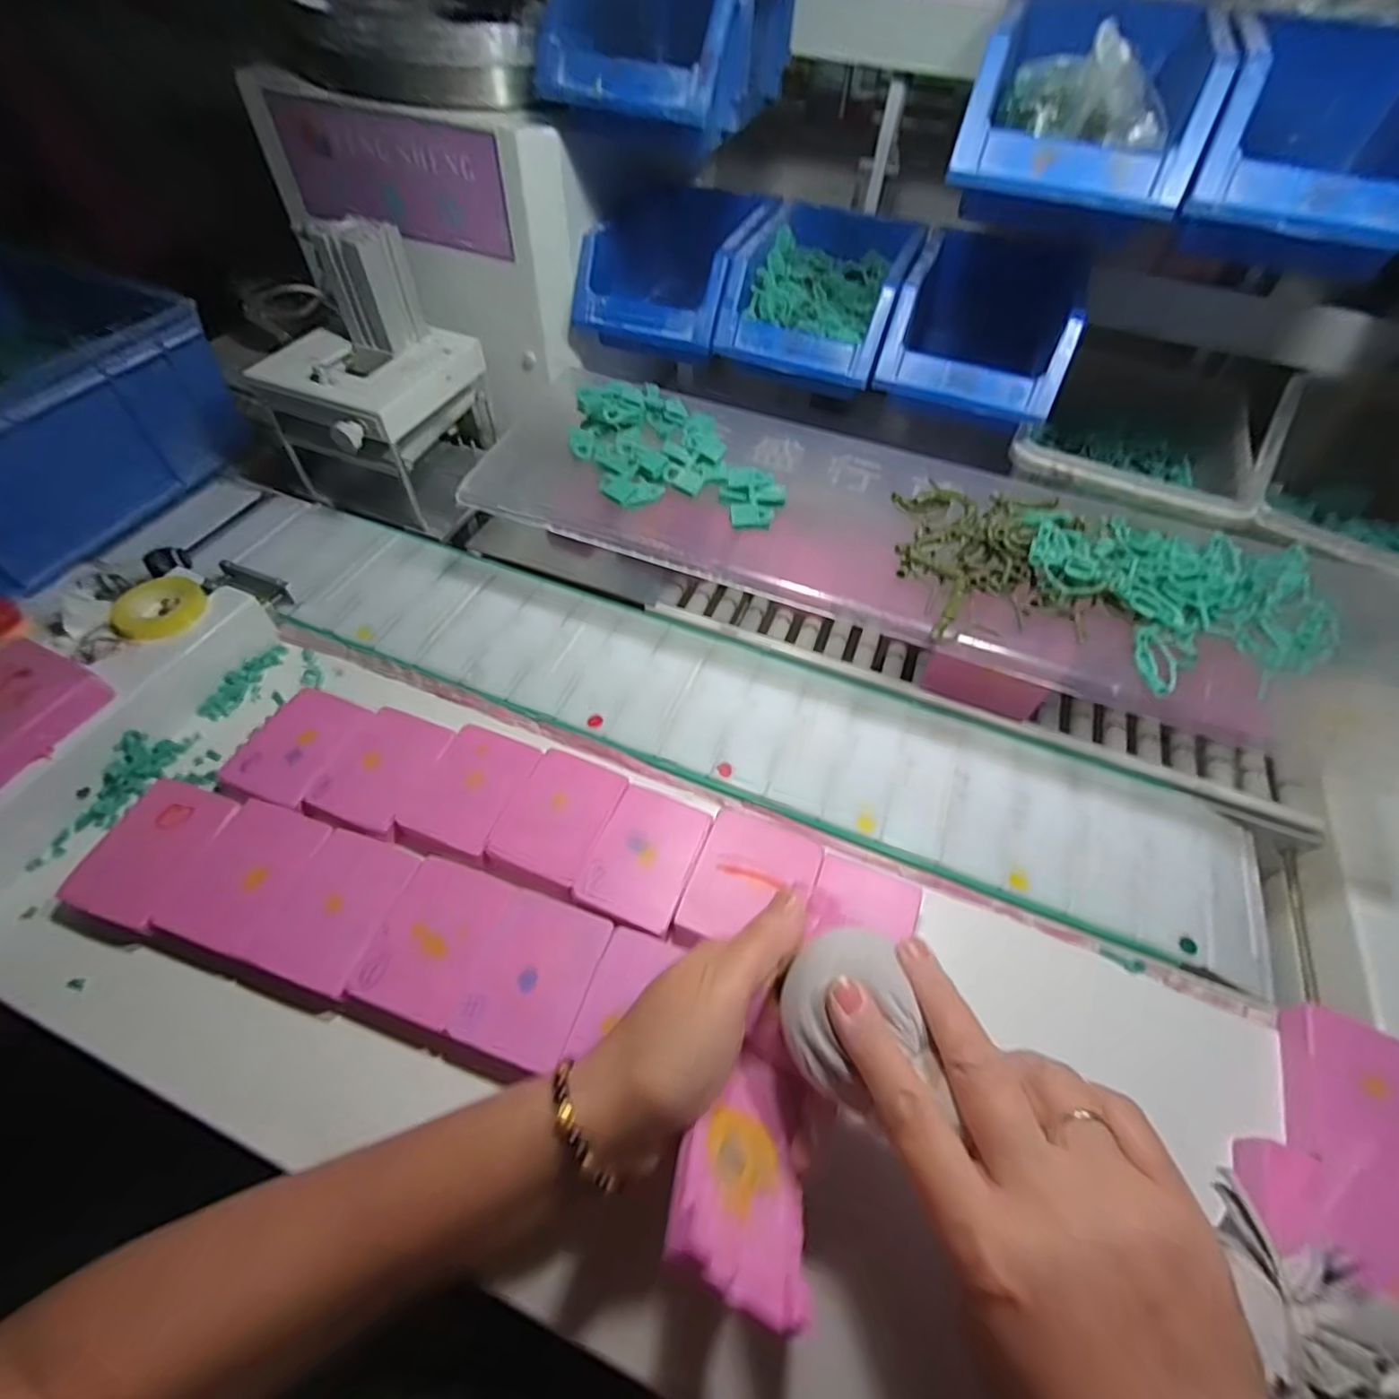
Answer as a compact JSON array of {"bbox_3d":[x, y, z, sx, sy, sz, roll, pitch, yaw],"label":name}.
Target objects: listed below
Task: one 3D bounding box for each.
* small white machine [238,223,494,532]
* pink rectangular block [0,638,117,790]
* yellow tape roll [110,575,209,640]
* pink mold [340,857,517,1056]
[{"bbox_3d":[-0.267,-0.258,0.511,0.141,0.187,0.166,18,51,9],"label":"small white machine"},{"bbox_3d":[-0.401,0.007,0.364,0.064,0.027,0.078,22,57,13],"label":"pink rectangular block"},{"bbox_3d":[-0.363,-0.061,0.423,0.053,0.015,0.053,1,55,-1],"label":"yellow tape roll"},{"bbox_3d":[-0.143,0.133,0.338,0.058,0.022,0.085,16,51,8],"label":"pink mold"}]

